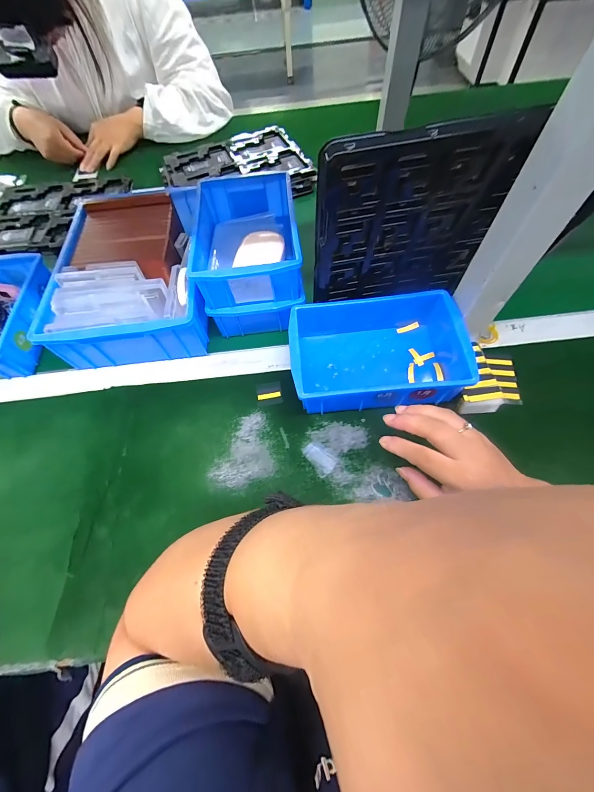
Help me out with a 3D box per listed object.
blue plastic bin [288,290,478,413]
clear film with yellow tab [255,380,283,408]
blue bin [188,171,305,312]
[{"bbox_3d":[0.094,-0.058,0.382,0.196,0.068,0.141,-4,63,2],"label":"blue plastic bin"},{"bbox_3d":[-0.036,-0.003,0.398,0.032,0.004,0.030,-12,69,-1],"label":"clear film with yellow tab"},{"bbox_3d":[-0.066,-0.213,0.413,0.127,0.061,0.197,-7,63,0],"label":"blue bin"}]

